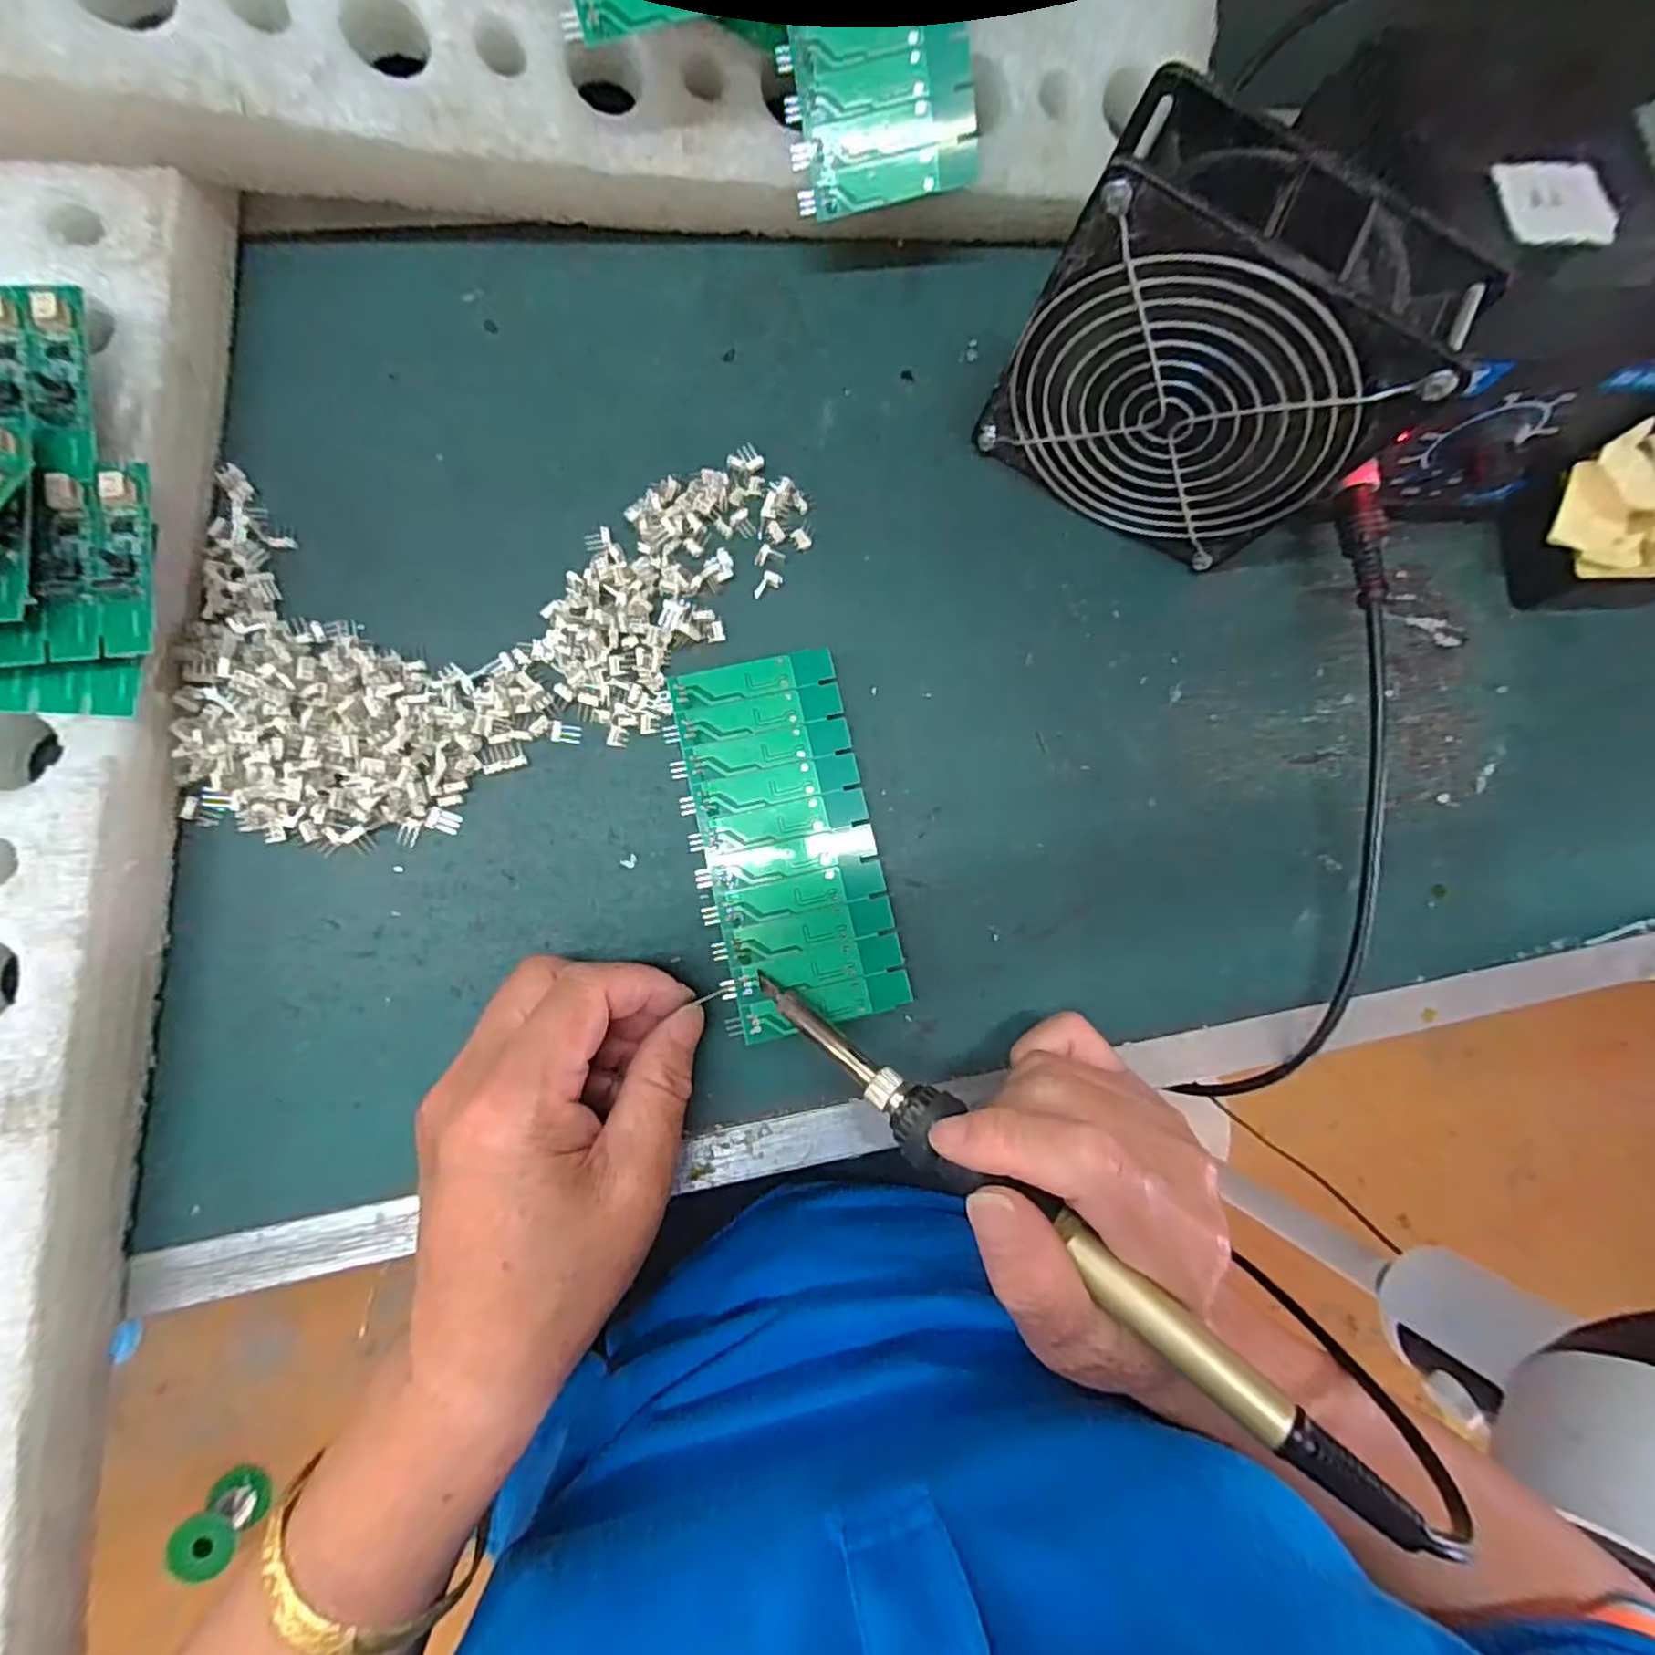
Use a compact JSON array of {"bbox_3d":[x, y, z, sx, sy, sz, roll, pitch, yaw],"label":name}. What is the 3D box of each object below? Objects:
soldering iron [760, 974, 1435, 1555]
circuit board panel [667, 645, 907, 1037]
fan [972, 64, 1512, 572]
[{"bbox_3d":[0.054,0.105,0.205,0.201,0.015,0.019,33,80,25],"label":"soldering iron"},{"bbox_3d":[-0.016,0.005,0.274,0.062,0.011,0.137,-12,86,-8],"label":"circuit board panel"},{"bbox_3d":[0.125,-0.159,0.255,0.122,0.120,0.044,27,81,-4],"label":"fan"}]

